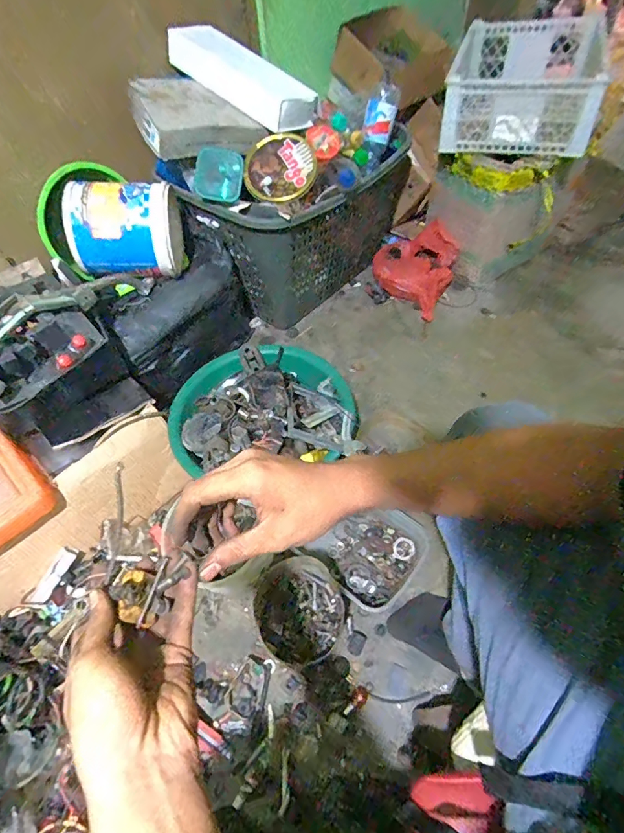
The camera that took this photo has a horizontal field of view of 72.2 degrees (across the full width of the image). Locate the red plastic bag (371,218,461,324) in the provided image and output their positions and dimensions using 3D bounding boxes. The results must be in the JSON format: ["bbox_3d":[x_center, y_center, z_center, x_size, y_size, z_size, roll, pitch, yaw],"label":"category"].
[{"bbox_3d":[0.289,-0.418,1.177,0.205,0.118,0.256,25,59,19],"label":"red plastic bag"}]

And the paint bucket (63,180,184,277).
[{"bbox_3d":[-0.377,-0.388,0.882,0.204,0.173,0.163,-4,36,-10],"label":"paint bucket"}]

